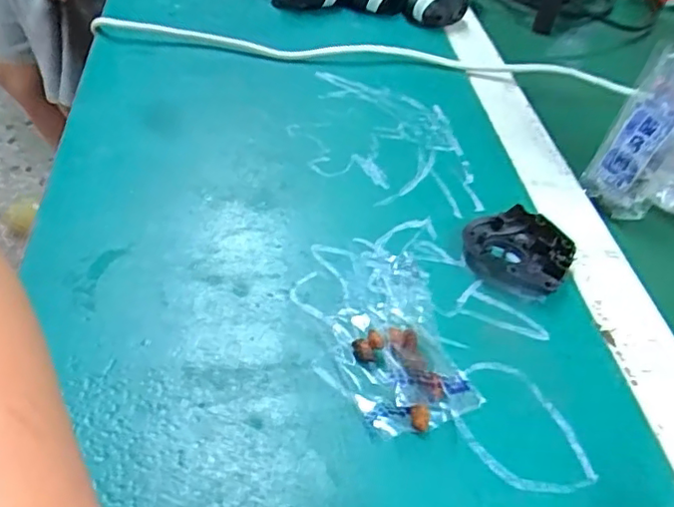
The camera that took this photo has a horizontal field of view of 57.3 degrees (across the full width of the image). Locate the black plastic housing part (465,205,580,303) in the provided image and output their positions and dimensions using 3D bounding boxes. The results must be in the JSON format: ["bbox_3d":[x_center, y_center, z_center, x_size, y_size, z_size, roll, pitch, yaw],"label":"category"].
[{"bbox_3d":[0.102,-0.002,0.352,0.058,0.016,0.051,26,47,19],"label":"black plastic housing part"}]

